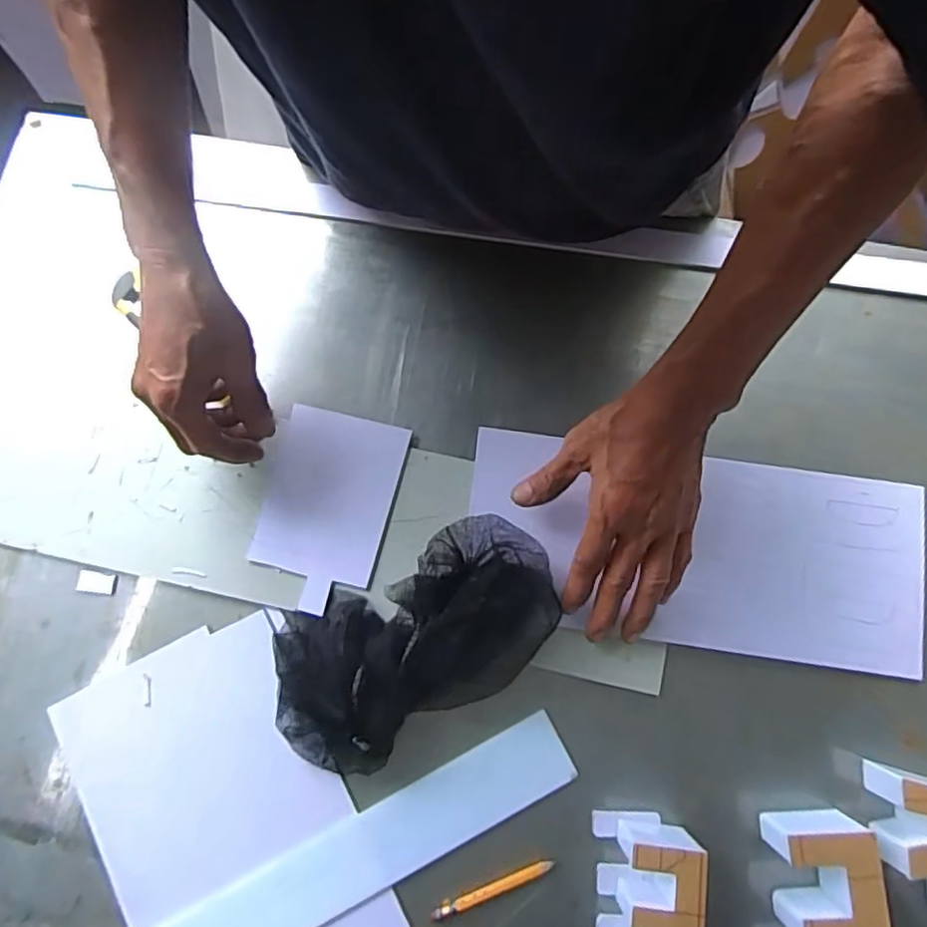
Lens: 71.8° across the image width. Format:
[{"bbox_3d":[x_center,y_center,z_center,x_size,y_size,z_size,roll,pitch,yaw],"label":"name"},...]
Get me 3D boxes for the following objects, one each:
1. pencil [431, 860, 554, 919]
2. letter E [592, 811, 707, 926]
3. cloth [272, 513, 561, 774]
[{"bbox_3d":[0.020,0.294,0.442,0.087,0.004,0.010,-21,80,-3],"label":"pencil"},{"bbox_3d":[0.123,0.284,0.420,0.062,0.046,0.086,0,80,1],"label":"letter E"},{"bbox_3d":[-0.036,0.126,0.451,0.208,0.043,0.114,-26,81,-4],"label":"cloth"}]

